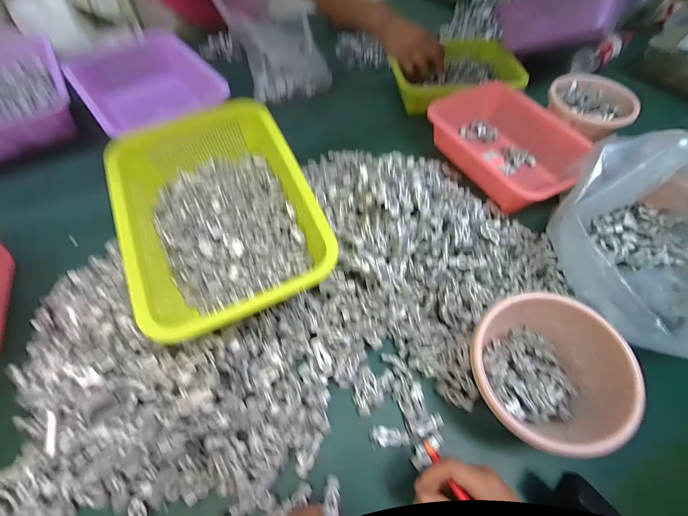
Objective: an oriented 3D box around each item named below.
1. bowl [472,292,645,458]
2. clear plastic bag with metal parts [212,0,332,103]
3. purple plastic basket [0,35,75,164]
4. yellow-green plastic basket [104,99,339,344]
[{"bbox_3d":[0.211,0.124,0.334,0.145,0.088,0.138,0,60,-1],"label":"bowl"},{"bbox_3d":[-0.141,-0.457,0.630,0.206,0.192,0.130,-11,61,-8],"label":"clear plastic bag with metal parts"},{"bbox_3d":[-0.662,-0.317,0.598,0.229,0.069,0.271,-31,65,-18],"label":"purple plastic basket"},{"bbox_3d":[-0.142,-0.051,0.354,0.196,0.073,0.263,-22,63,-13],"label":"yellow-green plastic basket"}]

